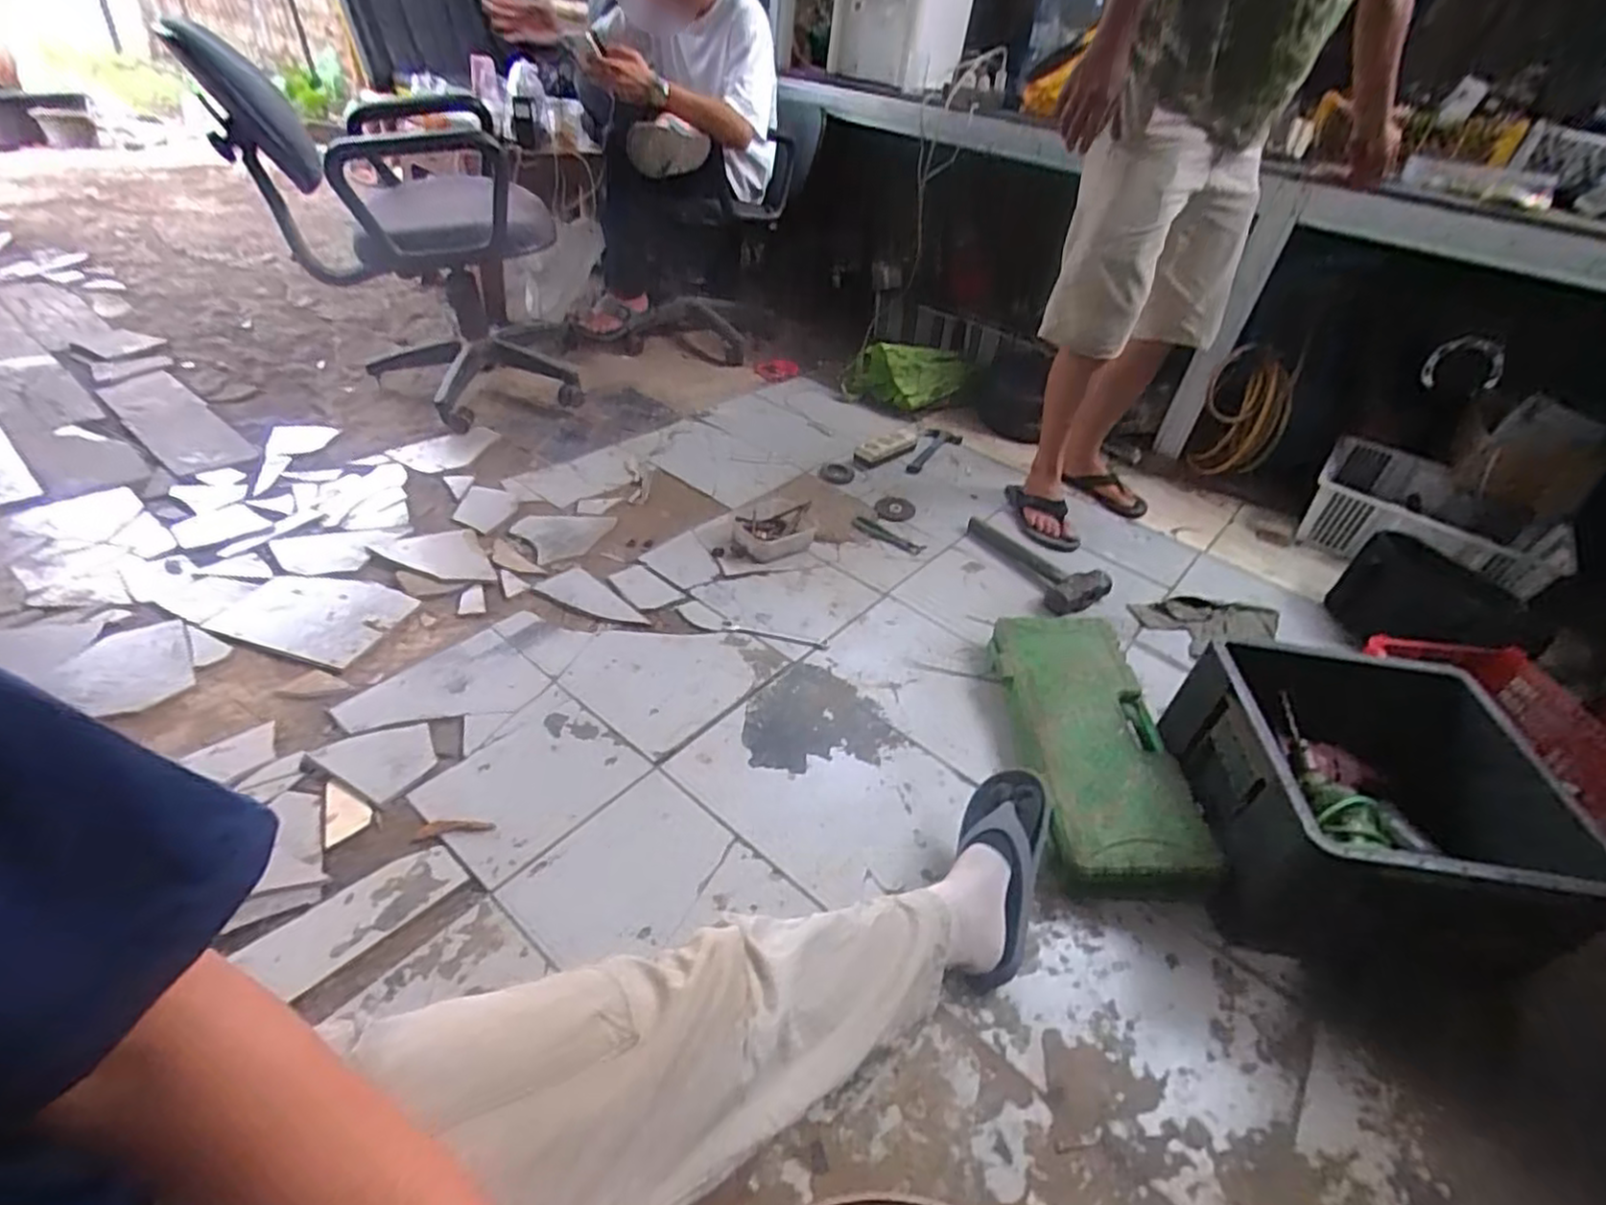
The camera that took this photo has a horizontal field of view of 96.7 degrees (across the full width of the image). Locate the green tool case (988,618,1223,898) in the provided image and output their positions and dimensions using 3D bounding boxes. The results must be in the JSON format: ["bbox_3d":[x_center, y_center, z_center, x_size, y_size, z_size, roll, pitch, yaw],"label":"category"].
[{"bbox_3d":[0.421,0.199,1.077,0.212,0.084,0.482,8,39,-2],"label":"green tool case"}]

